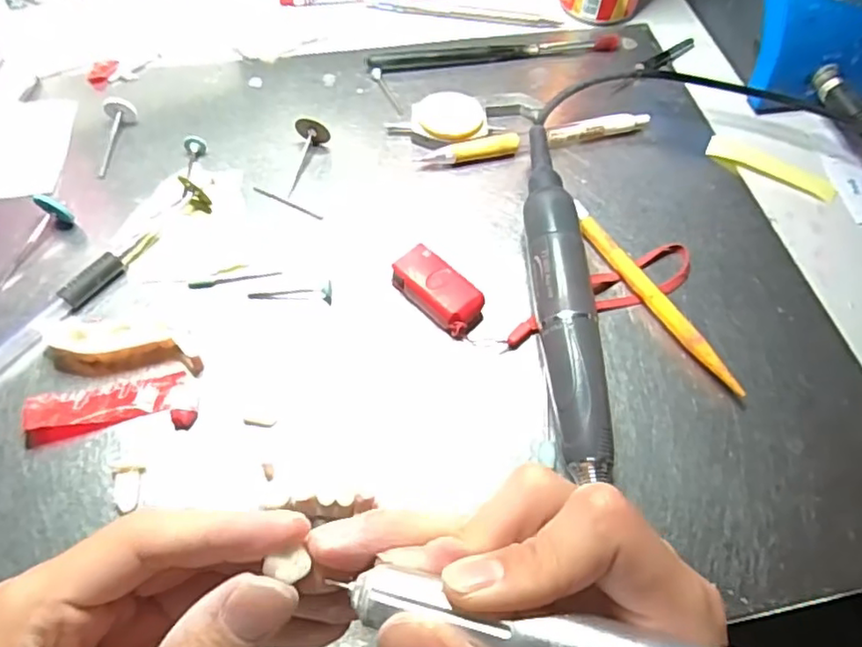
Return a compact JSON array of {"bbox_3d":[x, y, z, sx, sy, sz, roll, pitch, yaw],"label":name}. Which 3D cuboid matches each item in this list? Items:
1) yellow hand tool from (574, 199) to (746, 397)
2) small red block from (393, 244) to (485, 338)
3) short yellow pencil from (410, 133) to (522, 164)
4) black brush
[{"bbox_3d":[0.106,-0.014,0.302,0.009,0.011,0.122,-25,63,-18],"label":"yellow hand tool"},{"bbox_3d":[0.003,-0.014,0.292,0.045,0.020,0.021,41,64,19],"label":"small red block"},{"bbox_3d":[0.022,-0.097,0.349,0.057,0.012,0.013,-13,61,-12],"label":"short yellow pencil"},{"bbox_3d":[0.042,-0.177,0.402,0.165,0.007,0.015,-9,60,-9],"label":"black brush"}]

